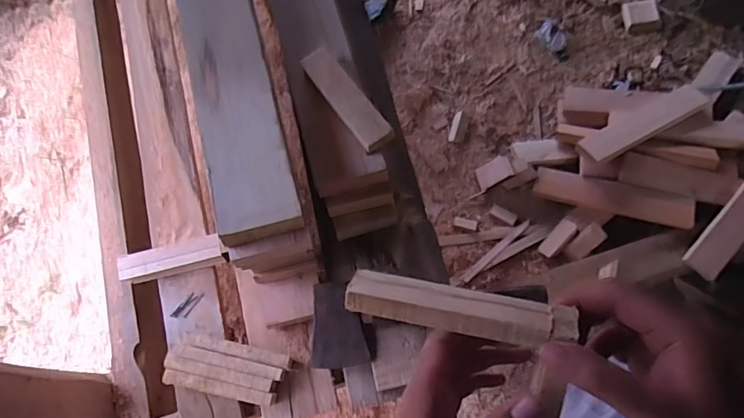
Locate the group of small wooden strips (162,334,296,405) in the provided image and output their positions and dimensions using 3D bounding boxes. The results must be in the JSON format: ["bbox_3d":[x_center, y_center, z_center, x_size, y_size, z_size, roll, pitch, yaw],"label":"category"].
[{"bbox_3d":[-0.177,0.198,0.619,0.144,0.034,0.061,10,71,5],"label":"group of small wooden strips"}]

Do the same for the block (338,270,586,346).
[{"bbox_3d":[0.054,0.066,0.327,0.145,0.016,0.029,8,70,16],"label":"block"}]

